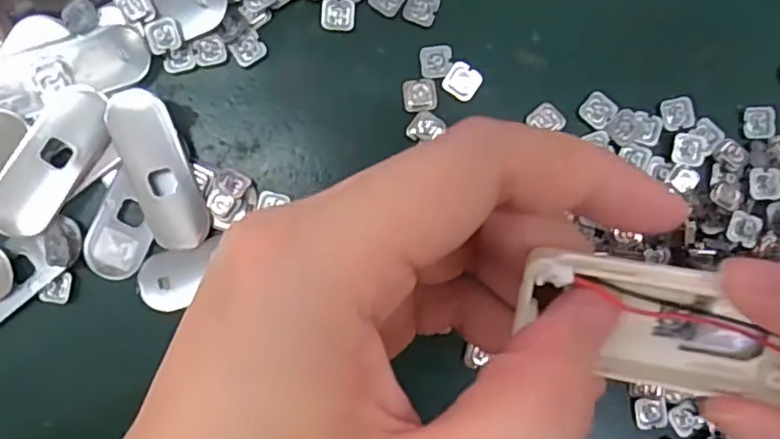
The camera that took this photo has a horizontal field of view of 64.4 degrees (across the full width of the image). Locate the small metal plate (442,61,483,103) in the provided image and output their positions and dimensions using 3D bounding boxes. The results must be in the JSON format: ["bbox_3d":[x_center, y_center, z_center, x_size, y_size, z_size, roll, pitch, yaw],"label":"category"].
[{"bbox_3d":[0.023,-0.044,0.197,0.011,0.004,0.010,28,88,-1],"label":"small metal plate"}]

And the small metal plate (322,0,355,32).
[{"bbox_3d":[-0.016,-0.065,0.196,0.010,0.004,0.010,0,89,-1],"label":"small metal plate"}]

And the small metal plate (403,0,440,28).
[{"bbox_3d":[0.010,-0.068,0.197,0.010,0.004,0.010,0,89,-1],"label":"small metal plate"}]

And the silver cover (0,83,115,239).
[{"bbox_3d":[-0.103,-0.017,0.187,0.020,0.004,0.050,35,88,0],"label":"silver cover"}]

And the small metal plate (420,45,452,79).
[{"bbox_3d":[0.015,-0.050,0.197,0.010,0.004,0.010,-3,89,-1],"label":"small metal plate"}]

